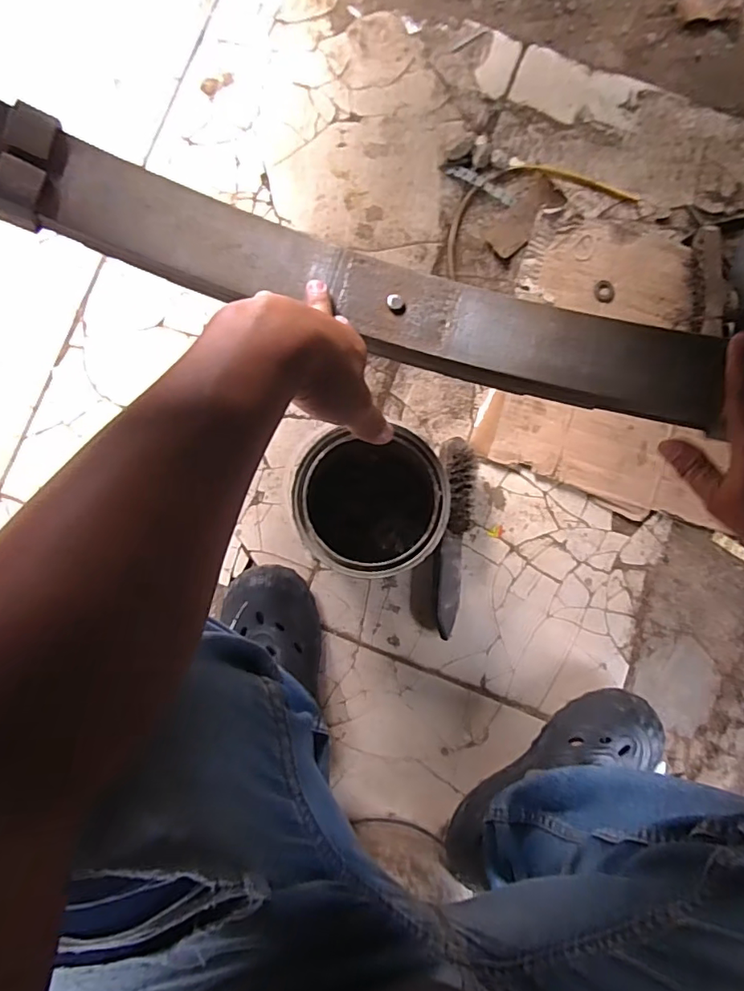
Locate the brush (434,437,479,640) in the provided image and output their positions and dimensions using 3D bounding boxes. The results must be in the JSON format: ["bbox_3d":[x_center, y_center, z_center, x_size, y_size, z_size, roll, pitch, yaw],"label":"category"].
[{"bbox_3d":[0.103,0.049,0.630,0.046,0.044,0.234,4,87,0],"label":"brush"}]

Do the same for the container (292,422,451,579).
[{"bbox_3d":[-0.001,0.010,0.577,0.147,0.153,0.142,-8,87,-1],"label":"container"}]

